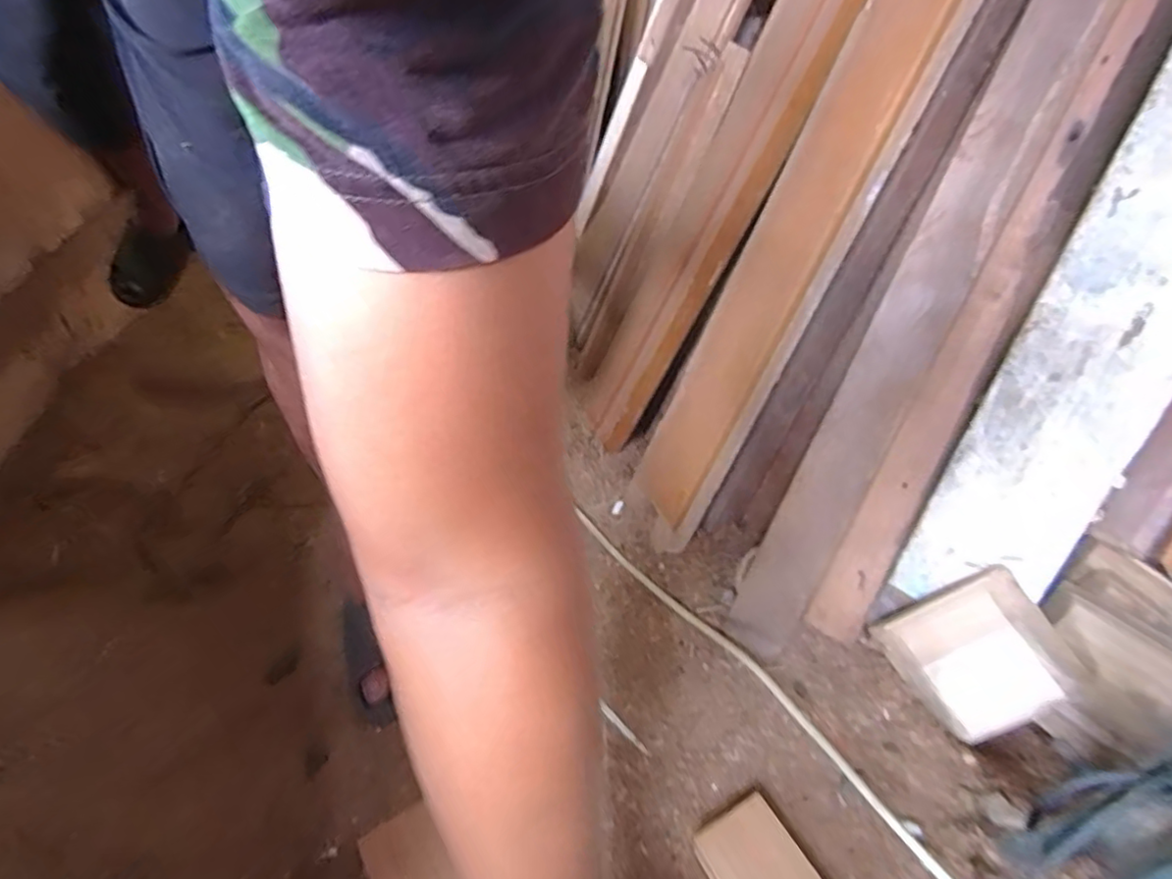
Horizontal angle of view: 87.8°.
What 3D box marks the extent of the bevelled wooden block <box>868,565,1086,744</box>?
[{"bbox_3d":[0.397,0.223,0.620,0.137,0.146,0.038,60,22,17],"label":"bevelled wooden block"}]

